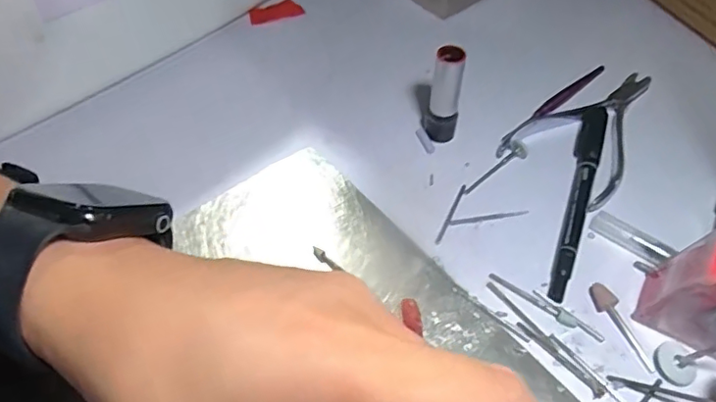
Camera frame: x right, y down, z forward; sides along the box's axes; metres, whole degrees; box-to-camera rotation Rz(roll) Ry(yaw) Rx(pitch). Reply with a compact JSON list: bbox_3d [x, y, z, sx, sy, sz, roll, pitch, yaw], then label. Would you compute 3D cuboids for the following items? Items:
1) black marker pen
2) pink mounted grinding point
[{"bbox_3d":[0.123,-0.005,0.317,0.014,0.010,0.140,17,54,14],"label":"black marker pen"},{"bbox_3d":[0.125,0.058,0.269,0.009,0.007,0.044,-20,54,-15],"label":"pink mounted grinding point"}]

